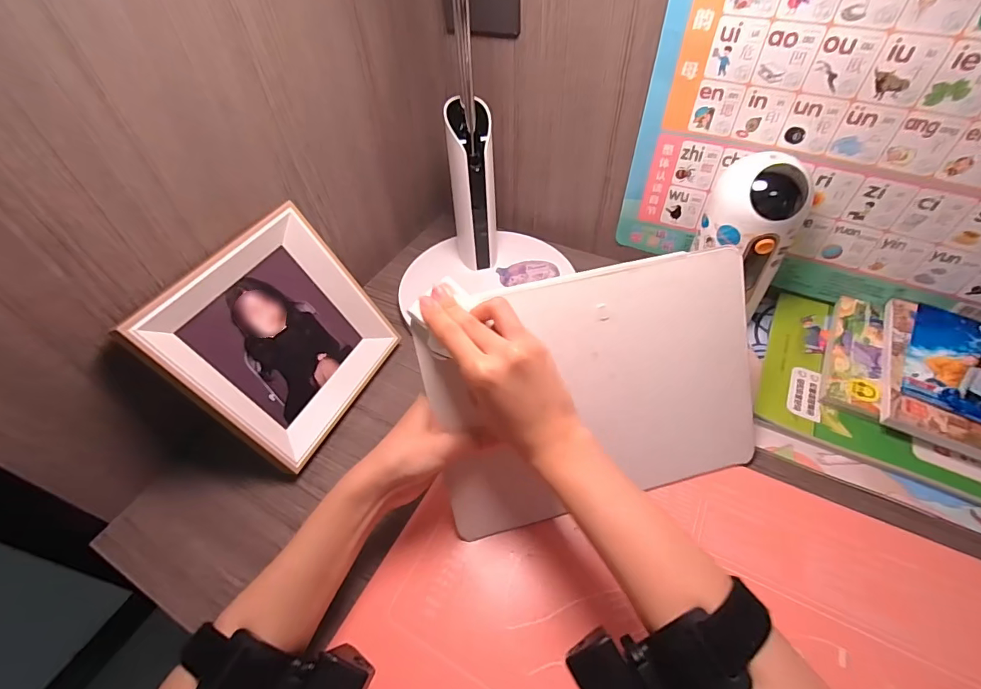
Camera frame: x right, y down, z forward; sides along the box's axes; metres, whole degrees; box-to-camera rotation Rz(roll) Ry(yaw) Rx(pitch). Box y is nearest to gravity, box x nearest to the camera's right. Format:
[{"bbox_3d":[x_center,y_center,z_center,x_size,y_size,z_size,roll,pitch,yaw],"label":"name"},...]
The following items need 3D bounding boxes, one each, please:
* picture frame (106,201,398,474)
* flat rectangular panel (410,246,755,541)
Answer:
[{"bbox_3d":[-0.185,-0.008,0.406,0.021,0.175,0.178,-5,41,39],"label":"picture frame"},{"bbox_3d":[0.088,0.040,0.353,0.263,0.182,0.009,-13,12,-8],"label":"flat rectangular panel"}]

